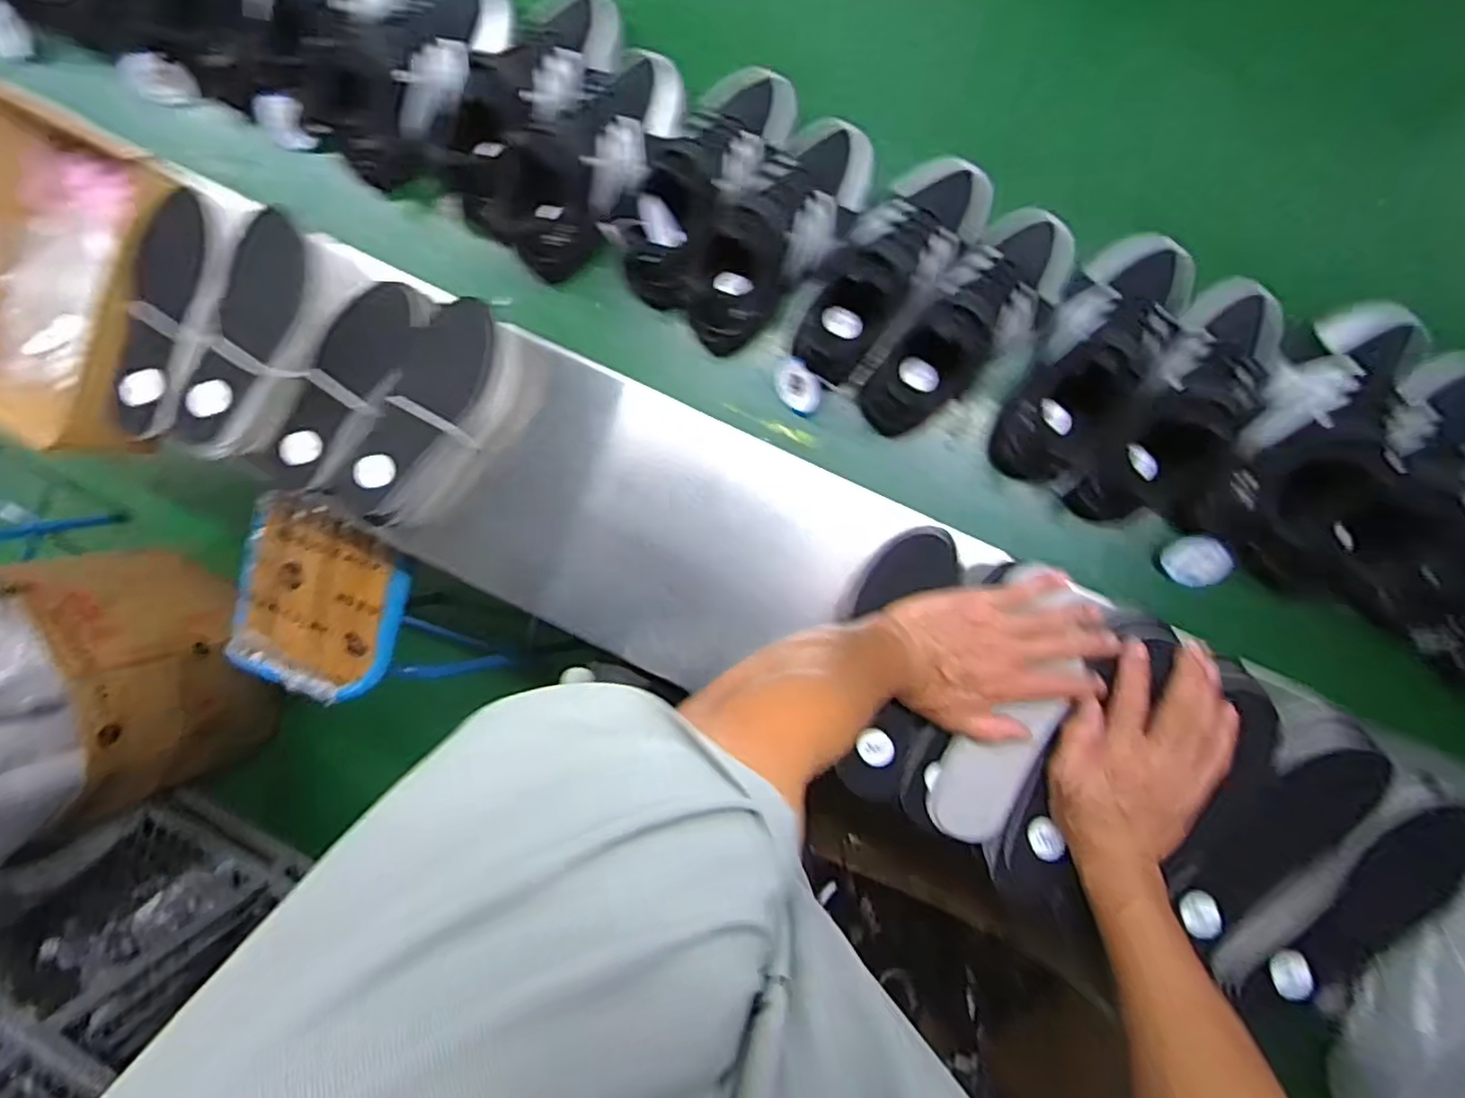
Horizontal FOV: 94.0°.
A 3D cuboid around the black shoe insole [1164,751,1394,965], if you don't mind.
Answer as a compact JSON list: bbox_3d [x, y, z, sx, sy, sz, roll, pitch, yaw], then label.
[{"bbox_3d":[0.425,0.230,0.538,0.063,0.020,0.189,41,98,2],"label":"black shoe insole"}]

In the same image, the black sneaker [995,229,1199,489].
[{"bbox_3d":[0.290,-0.147,0.540,0.085,0.092,0.204,27,97,4],"label":"black sneaker"}]

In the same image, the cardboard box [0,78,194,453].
[{"bbox_3d":[-0.609,-0.247,0.619,0.237,0.102,0.262,17,97,5],"label":"cardboard box"}]

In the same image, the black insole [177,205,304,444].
[{"bbox_3d":[-0.414,-0.184,0.579,0.063,0.016,0.202,24,97,4],"label":"black insole"}]

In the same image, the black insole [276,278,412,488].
[{"bbox_3d":[-0.350,-0.143,0.608,0.063,0.032,0.207,36,98,2],"label":"black insole"}]

